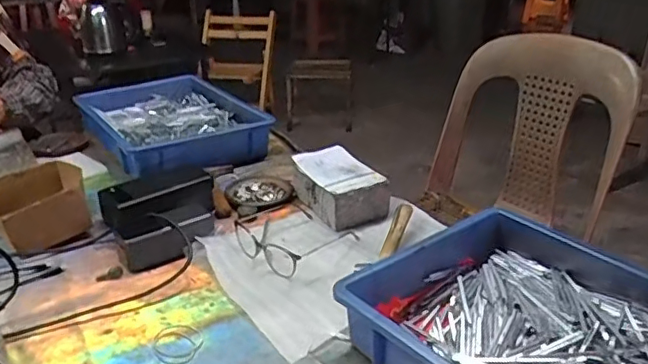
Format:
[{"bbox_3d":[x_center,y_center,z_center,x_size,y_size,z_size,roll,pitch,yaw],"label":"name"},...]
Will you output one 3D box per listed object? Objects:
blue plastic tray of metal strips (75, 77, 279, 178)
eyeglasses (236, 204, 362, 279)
[{"bbox_3d":[-0.320,-0.118,1.188,0.287,0.089,0.383,-16,29,-30],"label":"blue plastic tray of metal strips"},{"bbox_3d":[-0.047,0.067,0.823,0.146,0.034,0.167,-21,32,-37],"label":"eyeglasses"}]

